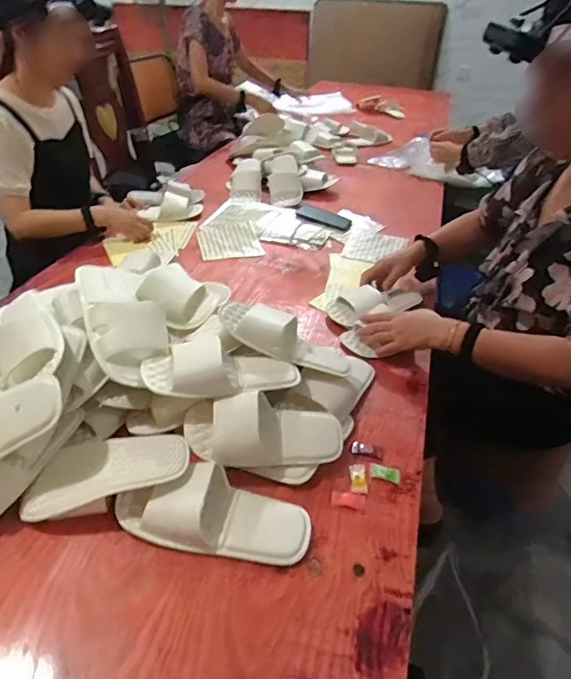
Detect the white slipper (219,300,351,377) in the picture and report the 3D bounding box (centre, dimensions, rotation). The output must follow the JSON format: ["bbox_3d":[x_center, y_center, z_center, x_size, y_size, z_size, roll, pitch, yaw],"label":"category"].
[{"bbox_3d":[0.006,-0.007,0.760,0.227,0.055,0.088,26,37,-9],"label":"white slipper"}]

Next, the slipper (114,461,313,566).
[{"bbox_3d":[-0.092,0.218,0.603,0.252,0.050,0.102,6,37,5],"label":"slipper"}]

